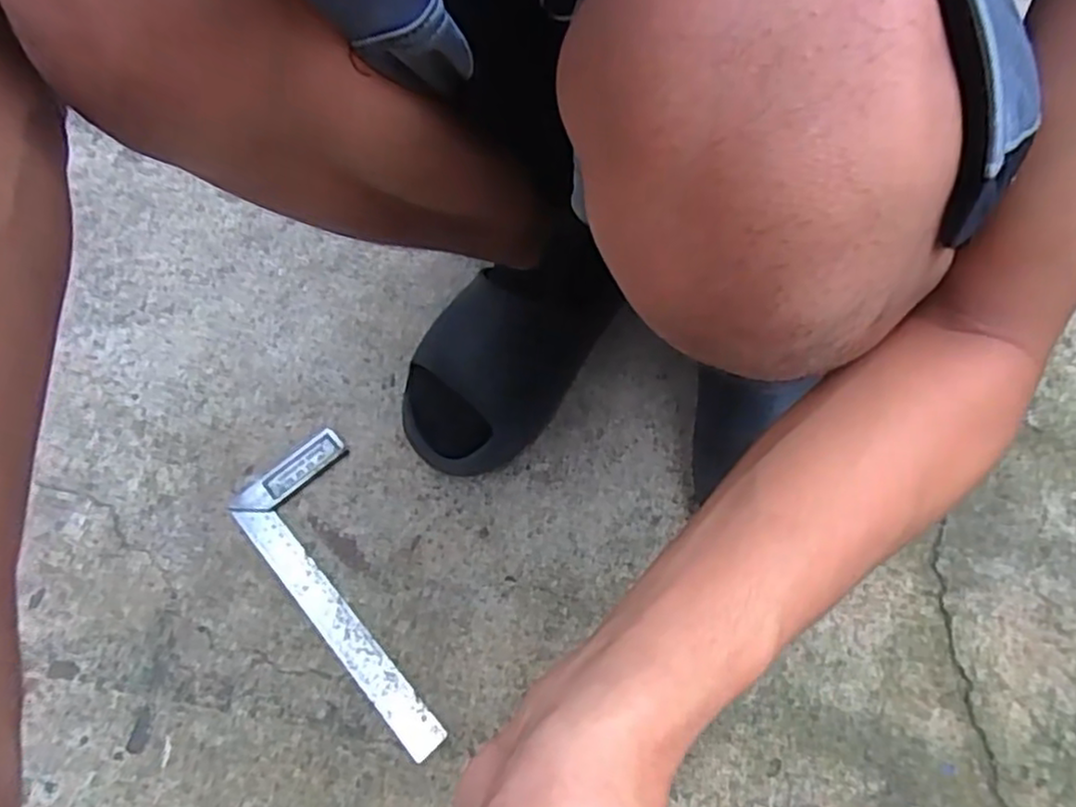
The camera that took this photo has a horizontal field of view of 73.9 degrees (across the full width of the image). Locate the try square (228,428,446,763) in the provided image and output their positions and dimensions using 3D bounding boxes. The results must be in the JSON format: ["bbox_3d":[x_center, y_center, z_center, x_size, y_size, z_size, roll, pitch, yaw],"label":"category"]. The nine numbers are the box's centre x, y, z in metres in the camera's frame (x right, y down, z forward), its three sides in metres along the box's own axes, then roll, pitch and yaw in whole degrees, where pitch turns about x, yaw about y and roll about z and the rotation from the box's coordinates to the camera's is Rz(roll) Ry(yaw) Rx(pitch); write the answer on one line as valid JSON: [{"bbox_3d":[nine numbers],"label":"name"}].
[{"bbox_3d":[-0.132,0.132,0.539,0.097,0.010,0.250,-38,66,-17],"label":"try square"}]

